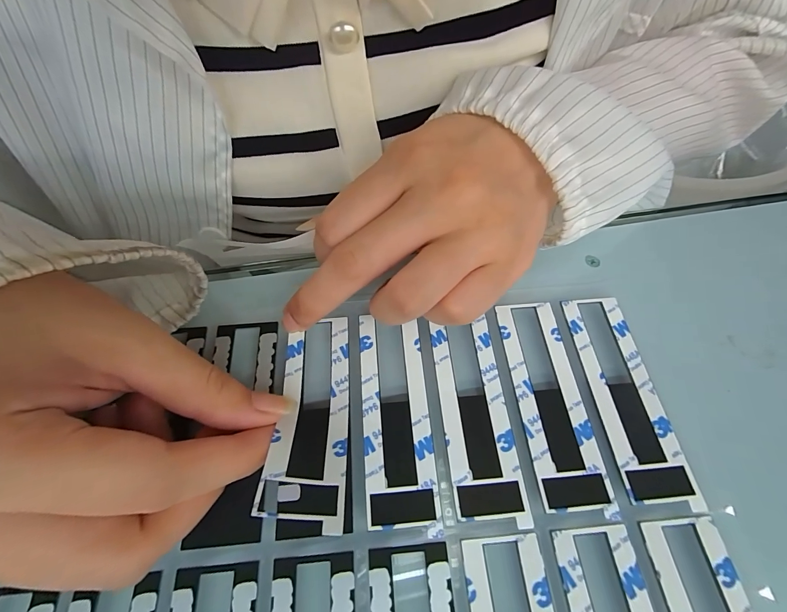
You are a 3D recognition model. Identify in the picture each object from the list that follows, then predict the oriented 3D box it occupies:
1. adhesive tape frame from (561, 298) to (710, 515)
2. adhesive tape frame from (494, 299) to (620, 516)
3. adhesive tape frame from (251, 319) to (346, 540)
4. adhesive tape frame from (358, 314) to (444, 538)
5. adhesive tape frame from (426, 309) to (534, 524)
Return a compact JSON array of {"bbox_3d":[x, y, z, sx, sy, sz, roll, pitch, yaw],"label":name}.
[{"bbox_3d":[0.098,0.036,0.150,0.027,0.004,0.089,-5,62,-1],"label":"adhesive tape frame"},{"bbox_3d":[0.066,0.038,0.150,0.027,0.004,0.088,-5,62,-1],"label":"adhesive tape frame"},{"bbox_3d":[-0.032,0.040,0.137,0.027,0.012,0.087,-4,43,-4],"label":"adhesive tape frame"},{"bbox_3d":[0.001,0.044,0.146,0.027,0.004,0.087,-4,62,-2],"label":"adhesive tape frame"},{"bbox_3d":[0.033,0.044,0.147,0.027,0.004,0.081,-5,62,-2],"label":"adhesive tape frame"}]

